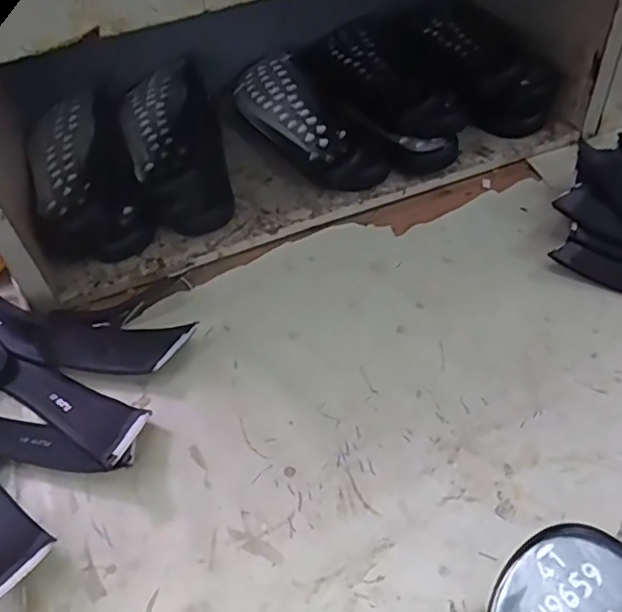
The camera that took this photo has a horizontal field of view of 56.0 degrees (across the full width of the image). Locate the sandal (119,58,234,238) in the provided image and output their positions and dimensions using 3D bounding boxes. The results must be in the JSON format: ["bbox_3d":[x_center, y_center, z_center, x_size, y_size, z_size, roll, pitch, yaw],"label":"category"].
[{"bbox_3d":[-0.139,-0.166,0.602,0.096,0.071,0.224,-13,49,-6],"label":"sandal"}]

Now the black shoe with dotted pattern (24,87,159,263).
[{"bbox_3d":[-0.222,-0.127,0.578,0.099,0.069,0.208,-20,50,-12],"label":"black shoe with dotted pattern"}]

